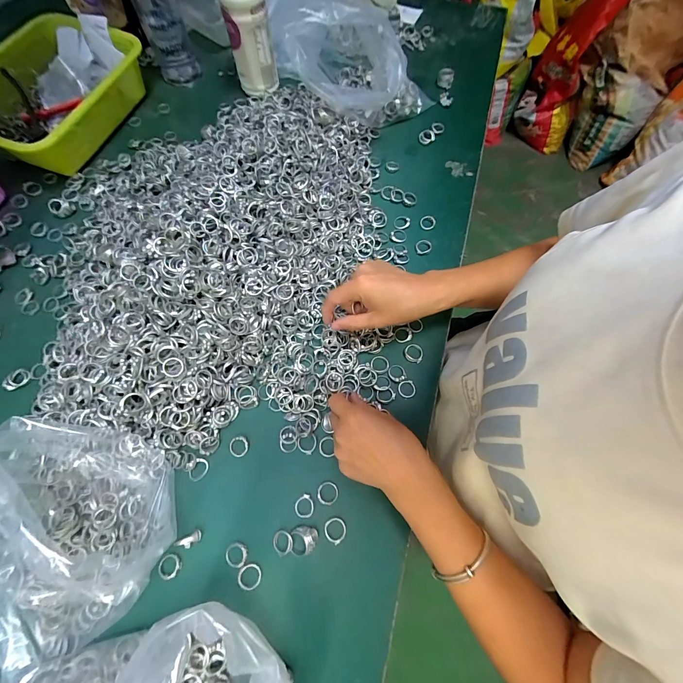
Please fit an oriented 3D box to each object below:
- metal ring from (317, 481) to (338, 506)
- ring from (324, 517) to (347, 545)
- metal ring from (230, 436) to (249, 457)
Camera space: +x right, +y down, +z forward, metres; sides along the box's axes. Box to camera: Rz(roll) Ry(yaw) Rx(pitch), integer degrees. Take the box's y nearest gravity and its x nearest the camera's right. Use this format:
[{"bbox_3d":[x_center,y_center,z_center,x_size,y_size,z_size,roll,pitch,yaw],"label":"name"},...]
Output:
[{"bbox_3d":[-0.014,0.162,0.338,0.021,0.004,0.022,0,70,-1],"label":"metal ring"},{"bbox_3d":[-0.007,0.195,0.327,0.022,0.004,0.022,0,70,-1],"label":"ring"},{"bbox_3d":[-0.115,0.118,0.354,0.020,0.004,0.021,-6,70,-3],"label":"metal ring"}]

